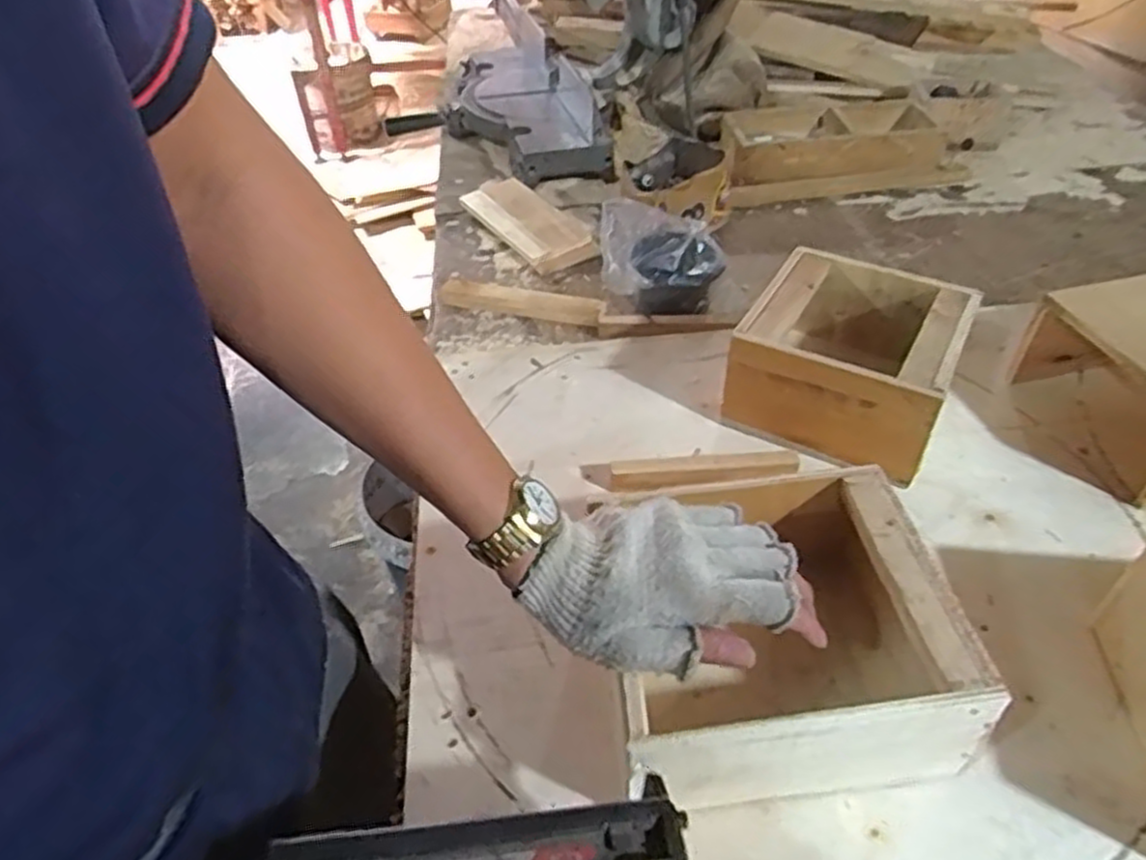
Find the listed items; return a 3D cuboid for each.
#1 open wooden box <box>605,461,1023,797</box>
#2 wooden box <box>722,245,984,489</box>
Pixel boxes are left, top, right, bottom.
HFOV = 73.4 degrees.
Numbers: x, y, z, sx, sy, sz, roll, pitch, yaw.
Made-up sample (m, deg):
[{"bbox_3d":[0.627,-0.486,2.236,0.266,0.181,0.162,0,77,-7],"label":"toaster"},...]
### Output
[{"bbox_3d":[0.124,0.131,0.492,0.198,0.103,0.173,-7,44,-4],"label":"open wooden box"},{"bbox_3d":[0.245,-0.060,0.688,0.168,0.108,0.168,22,49,24],"label":"wooden box"}]

